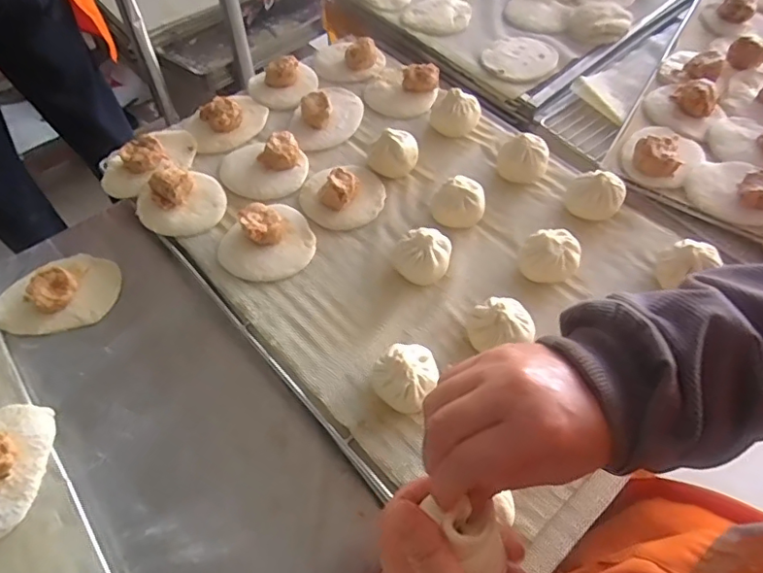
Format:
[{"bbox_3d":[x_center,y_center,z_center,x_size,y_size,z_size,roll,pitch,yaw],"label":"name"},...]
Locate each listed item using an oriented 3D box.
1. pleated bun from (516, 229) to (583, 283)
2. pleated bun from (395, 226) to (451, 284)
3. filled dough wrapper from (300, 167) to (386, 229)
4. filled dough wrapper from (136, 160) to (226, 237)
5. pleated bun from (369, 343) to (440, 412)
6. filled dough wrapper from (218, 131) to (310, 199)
[{"bbox_3d":[0.163,-0.029,0.523,0.055,0.042,0.048,26,59,15],"label":"pleated bun"},{"bbox_3d":[0.039,-0.028,0.517,0.052,0.042,0.046,4,56,1],"label":"pleated bun"},{"bbox_3d":[-0.040,-0.103,0.575,0.089,0.034,0.079,-14,57,-11],"label":"filled dough wrapper"},{"bbox_3d":[-0.212,-0.099,0.569,0.089,0.031,0.086,1,56,-1],"label":"filled dough wrapper"},{"bbox_3d":[0.020,0.073,0.447,0.053,0.044,0.051,1,56,-1],"label":"pleated bun"},{"bbox_3d":[-0.133,-0.138,0.598,0.093,0.028,0.078,9,56,5],"label":"filled dough wrapper"}]

